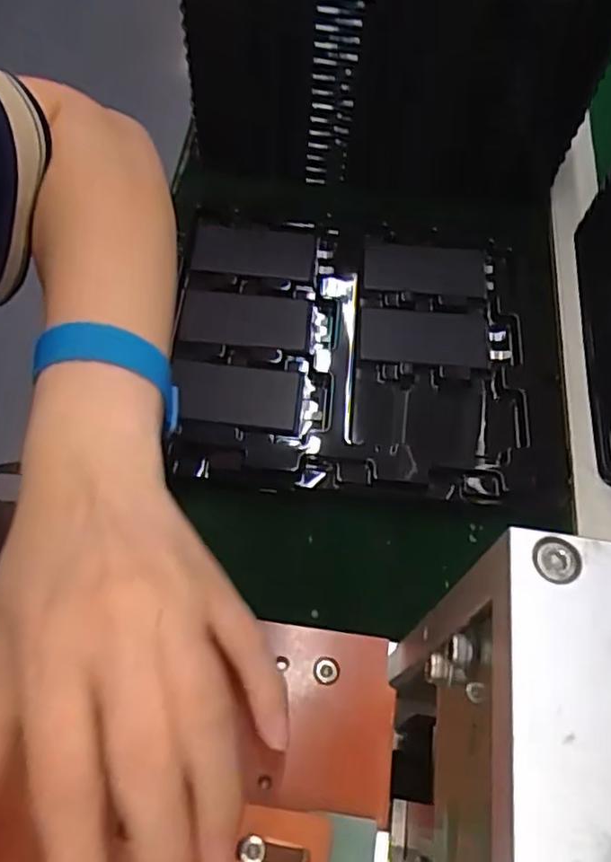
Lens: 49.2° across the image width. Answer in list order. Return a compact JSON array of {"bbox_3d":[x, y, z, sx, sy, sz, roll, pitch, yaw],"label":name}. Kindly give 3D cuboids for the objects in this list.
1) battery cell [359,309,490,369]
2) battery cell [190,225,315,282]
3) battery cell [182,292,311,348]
[{"bbox_3d":[0.080,-0.063,0.445,0.085,0.011,0.044,5,62,0],"label":"battery cell"},{"bbox_3d":[-0.035,-0.127,0.469,0.083,0.010,0.040,7,62,1],"label":"battery cell"},{"bbox_3d":[-0.038,-0.074,0.441,0.084,0.005,0.043,7,62,0],"label":"battery cell"}]

